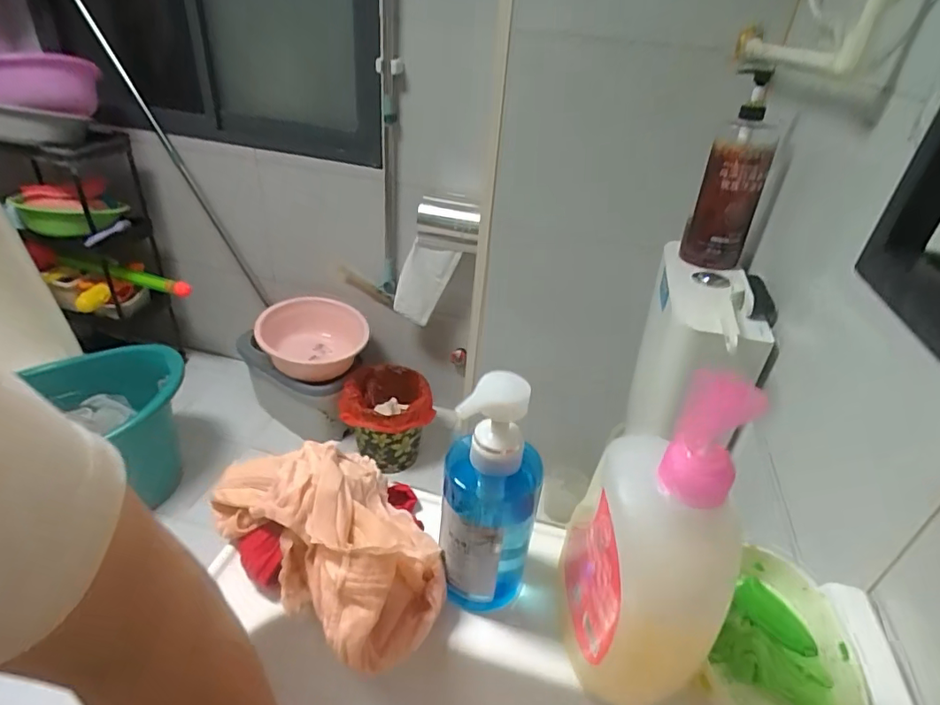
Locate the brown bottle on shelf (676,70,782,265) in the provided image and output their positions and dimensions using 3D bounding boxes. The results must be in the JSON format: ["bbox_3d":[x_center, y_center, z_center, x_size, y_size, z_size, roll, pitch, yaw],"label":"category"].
[{"bbox_3d":[0.416,-0.266,0.823,0.095,0.281,0.080,21,36,21],"label":"brown bottle on shelf"}]

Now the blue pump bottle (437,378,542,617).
[{"bbox_3d":[0.015,0.104,0.366,0.070,0.186,0.049,12,34,9],"label":"blue pump bottle"}]

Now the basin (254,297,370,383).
[{"bbox_3d":[-0.524,-0.039,1.752,0.358,0.147,0.325,1,34,-8],"label":"basin"}]

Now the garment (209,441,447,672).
[{"bbox_3d":[-0.113,0.129,0.404,0.215,0.070,0.105,31,41,32],"label":"garment"}]

